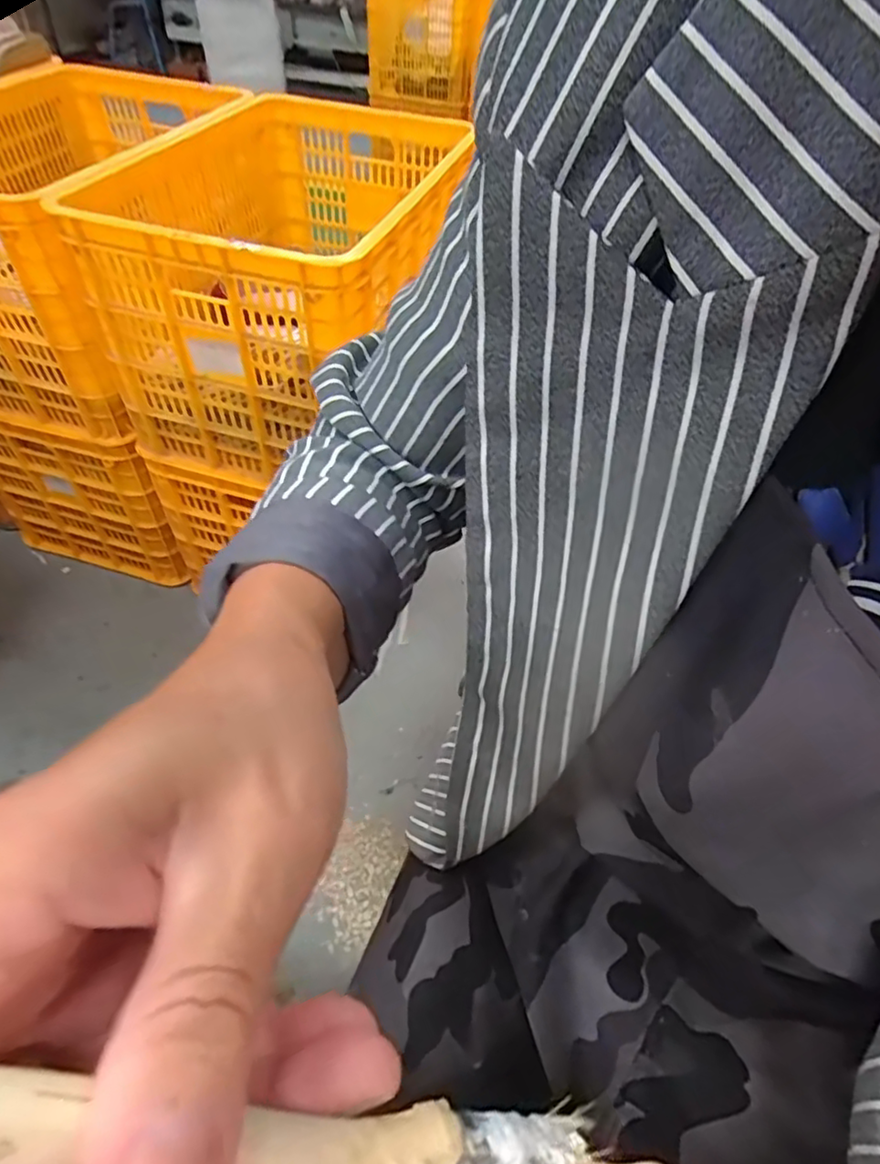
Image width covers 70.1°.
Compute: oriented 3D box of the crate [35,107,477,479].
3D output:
[{"bbox_3d":[-0.235,-0.499,1.050,0.424,0.374,0.638,15,50,9],"label":"crate"}]

